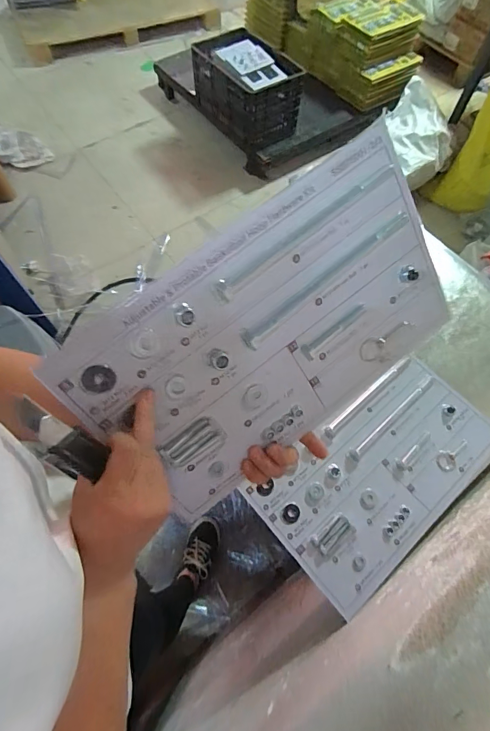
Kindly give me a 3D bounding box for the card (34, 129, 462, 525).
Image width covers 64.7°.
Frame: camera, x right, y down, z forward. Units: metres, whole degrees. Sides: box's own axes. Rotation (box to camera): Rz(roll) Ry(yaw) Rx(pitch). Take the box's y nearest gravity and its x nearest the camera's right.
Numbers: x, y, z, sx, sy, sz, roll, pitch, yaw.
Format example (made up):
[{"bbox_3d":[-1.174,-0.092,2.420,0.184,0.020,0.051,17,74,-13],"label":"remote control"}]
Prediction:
[{"bbox_3d":[0.038,-0.028,0.413,0.402,0.244,0.017,-37,26,-7],"label":"card"}]

